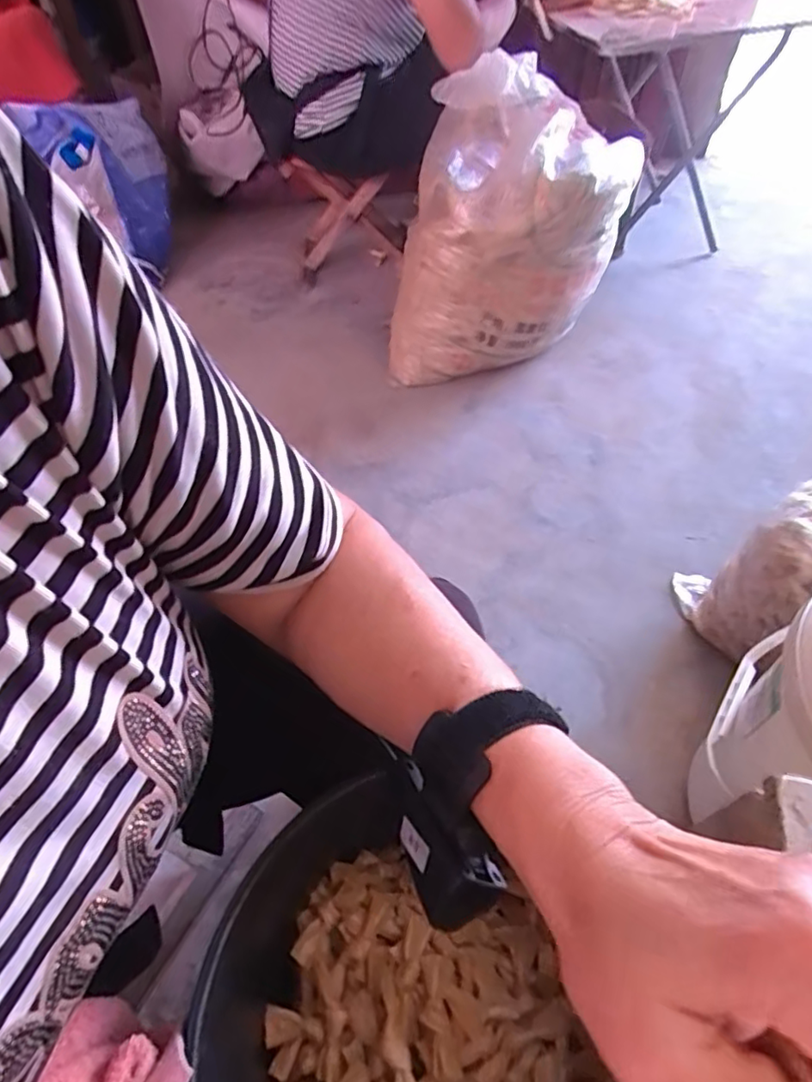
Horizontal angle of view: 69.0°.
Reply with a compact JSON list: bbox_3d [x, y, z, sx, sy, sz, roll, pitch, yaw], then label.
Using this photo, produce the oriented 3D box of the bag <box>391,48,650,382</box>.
[{"bbox_3d":[0.182,-0.556,1.126,0.431,0.452,0.244,-4,52,-2],"label":"bag"}]

